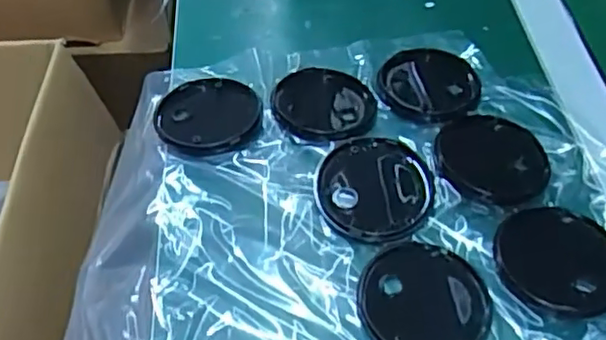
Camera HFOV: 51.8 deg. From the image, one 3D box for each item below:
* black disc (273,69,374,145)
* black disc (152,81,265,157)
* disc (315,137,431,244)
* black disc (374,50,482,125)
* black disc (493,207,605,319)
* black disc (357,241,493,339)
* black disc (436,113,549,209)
[{"bbox_3d":[0.015,-0.050,0.463,0.075,0.010,0.076,0,51,0],"label":"black disc"},{"bbox_3d":[-0.068,-0.039,0.451,0.074,0.011,0.077,0,51,0],"label":"black disc"},{"bbox_3d":[0.047,0.013,0.413,0.073,0.010,0.076,0,51,0],"label":"disc"},{"bbox_3d":[0.097,-0.066,0.477,0.075,0.008,0.075,0,51,0],"label":"black disc"},{"bbox_3d":[0.158,0.053,0.381,0.074,0.009,0.075,0,51,0],"label":"black disc"},{"bbox_3d":[0.072,0.079,0.370,0.075,0.004,0.078,0,51,0],"label":"black disc"},{"bbox_3d":[0.130,-0.007,0.430,0.075,0.009,0.072,0,51,0],"label":"black disc"}]

